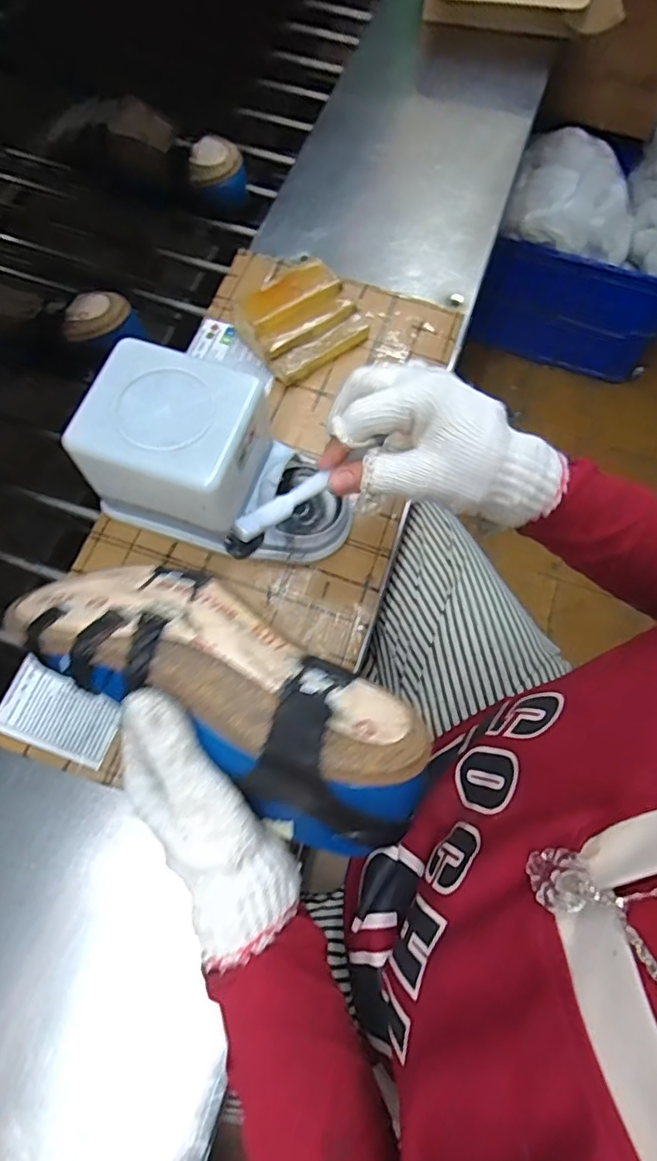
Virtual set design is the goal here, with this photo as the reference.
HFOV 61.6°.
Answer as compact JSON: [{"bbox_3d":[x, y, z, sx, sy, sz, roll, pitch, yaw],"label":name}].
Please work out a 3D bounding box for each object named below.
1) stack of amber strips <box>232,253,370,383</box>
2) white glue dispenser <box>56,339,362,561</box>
[{"bbox_3d":[-0.024,-0.233,0.499,0.099,0.051,0.084,-39,75,-14],"label":"stack of amber strips"},{"bbox_3d":[-0.071,-0.080,0.406,0.183,0.111,0.097,18,70,5],"label":"white glue dispenser"}]

